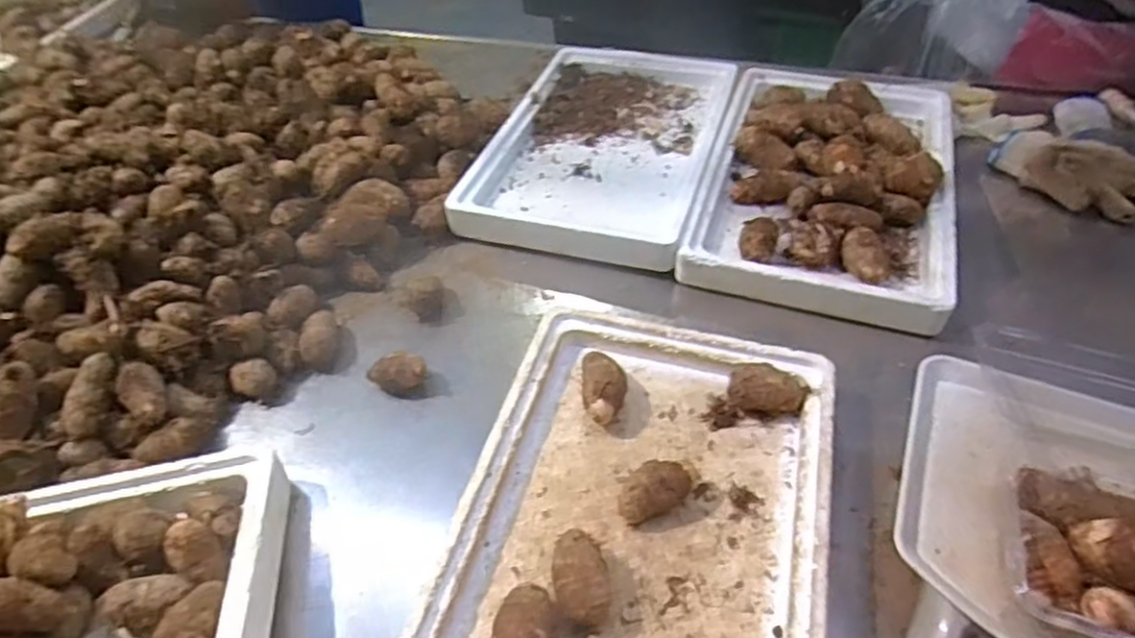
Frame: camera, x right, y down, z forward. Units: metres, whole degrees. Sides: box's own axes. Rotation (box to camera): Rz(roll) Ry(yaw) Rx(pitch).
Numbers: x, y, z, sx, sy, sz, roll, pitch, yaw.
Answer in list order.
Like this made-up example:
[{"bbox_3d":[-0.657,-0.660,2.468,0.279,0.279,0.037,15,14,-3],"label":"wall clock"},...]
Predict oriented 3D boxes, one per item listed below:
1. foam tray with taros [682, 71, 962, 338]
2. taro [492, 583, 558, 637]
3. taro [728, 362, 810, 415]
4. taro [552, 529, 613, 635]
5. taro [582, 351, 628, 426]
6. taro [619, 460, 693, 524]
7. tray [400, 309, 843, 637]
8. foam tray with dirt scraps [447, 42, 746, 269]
[{"bbox_3d":[0.344,-0.200,0.899,0.306,0.076,0.508,16,49,12],"label":"foam tray with taros"},{"bbox_3d":[-0.031,0.233,0.505,0.047,0.042,0.073,11,48,7],"label":"taro"},{"bbox_3d":[0.193,0.067,0.659,0.073,0.044,0.045,12,49,8],"label":"taro"},{"bbox_3d":[0.011,0.205,0.536,0.042,0.037,0.070,-8,49,-10],"label":"taro"},{"bbox_3d":[0.036,0.071,0.668,0.042,0.034,0.079,2,48,-1],"label":"taro"},{"bbox_3d":[0.073,0.150,0.589,0.065,0.041,0.039,-19,51,-18],"label":"taro"},{"bbox_3d":[0.066,0.181,0.556,0.310,0.057,0.465,13,49,9],"label":"tray"},{"bbox_3d":[0.060,-0.268,0.988,0.299,0.053,0.491,15,49,11],"label":"foam tray with dirt scraps"}]

